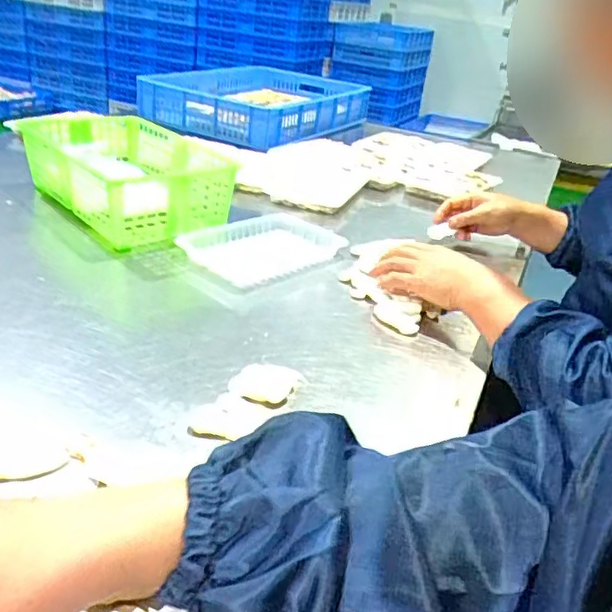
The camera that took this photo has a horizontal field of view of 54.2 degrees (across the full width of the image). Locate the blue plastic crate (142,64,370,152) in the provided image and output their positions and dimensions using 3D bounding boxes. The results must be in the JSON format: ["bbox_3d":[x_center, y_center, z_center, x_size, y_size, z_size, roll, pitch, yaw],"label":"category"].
[{"bbox_3d":[-0.117,-0.505,1.493,0.389,0.110,0.480,25,32,29],"label":"blue plastic crate"}]

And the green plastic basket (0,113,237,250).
[{"bbox_3d":[-0.269,-0.196,0.902,0.191,0.101,0.308,-20,39,-40],"label":"green plastic basket"}]

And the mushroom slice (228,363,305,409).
[{"bbox_3d":[-0.039,0.072,0.565,0.059,0.004,0.068,18,30,19],"label":"mushroom slice"}]

